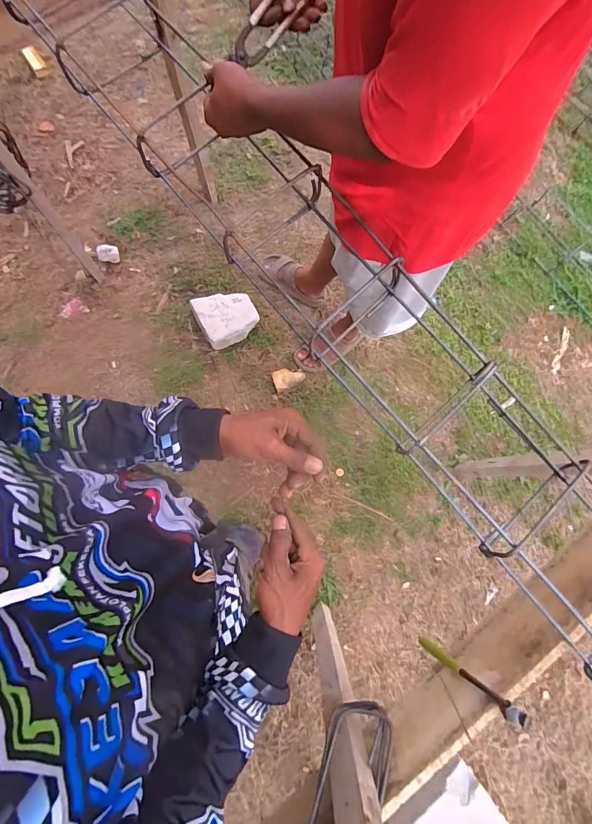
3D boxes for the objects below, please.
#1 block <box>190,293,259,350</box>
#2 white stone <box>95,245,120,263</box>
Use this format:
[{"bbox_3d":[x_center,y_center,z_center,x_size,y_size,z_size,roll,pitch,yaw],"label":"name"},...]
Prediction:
[{"bbox_3d":[-0.256,-0.353,1.460,0.214,0.116,0.186,-24,80,-9],"label":"block"},{"bbox_3d":[-0.729,-0.613,1.512,0.081,0.034,0.059,-3,77,-4],"label":"white stone"}]

